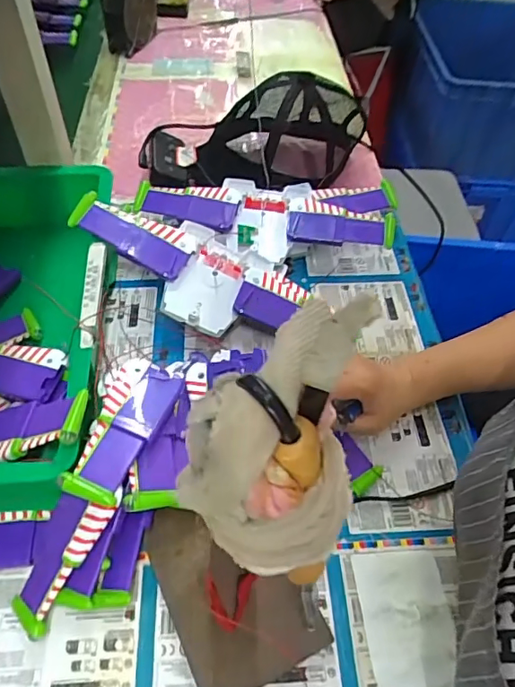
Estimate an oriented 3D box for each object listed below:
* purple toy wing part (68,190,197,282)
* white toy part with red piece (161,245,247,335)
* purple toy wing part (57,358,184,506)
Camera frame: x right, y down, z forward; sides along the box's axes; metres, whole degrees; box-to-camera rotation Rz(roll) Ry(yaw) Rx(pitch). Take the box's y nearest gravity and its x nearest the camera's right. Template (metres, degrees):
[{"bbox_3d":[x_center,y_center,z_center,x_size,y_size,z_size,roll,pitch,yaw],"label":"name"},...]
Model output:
[{"bbox_3d":[-0.124,-0.112,0.517,0.118,0.015,0.053,30,78,-5],"label":"purple toy wing part"},{"bbox_3d":[-0.048,-0.059,0.526,0.073,0.015,0.095,28,65,-5],"label":"white toy part with red piece"},{"bbox_3d":[-0.103,0.063,0.394,0.049,0.012,0.117,18,54,8],"label":"purple toy wing part"}]

